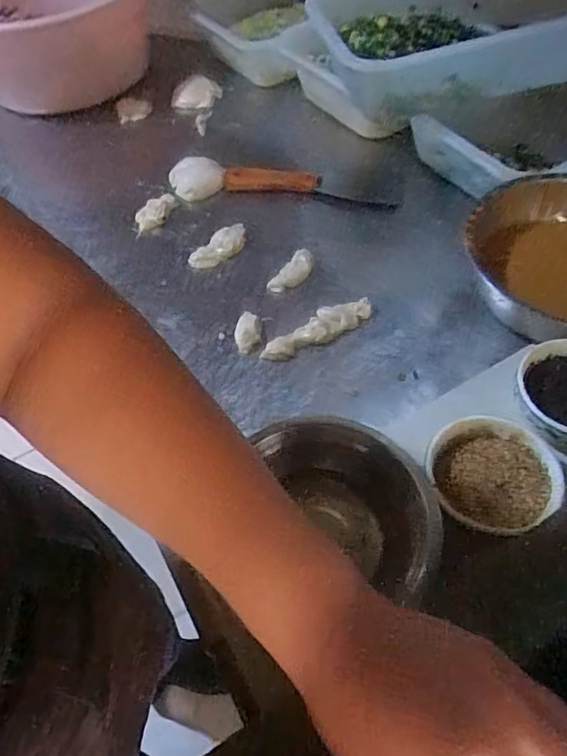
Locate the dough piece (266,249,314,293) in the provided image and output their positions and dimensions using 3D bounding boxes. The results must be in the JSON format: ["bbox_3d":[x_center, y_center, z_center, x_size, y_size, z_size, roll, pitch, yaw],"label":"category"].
[{"bbox_3d":[0.012,-0.118,0.589,0.026,0.016,0.063,31,62,23],"label":"dough piece"}]

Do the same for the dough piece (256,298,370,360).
[{"bbox_3d":[0.036,-0.049,0.534,0.120,0.020,0.033,-32,59,-19],"label":"dough piece"}]

